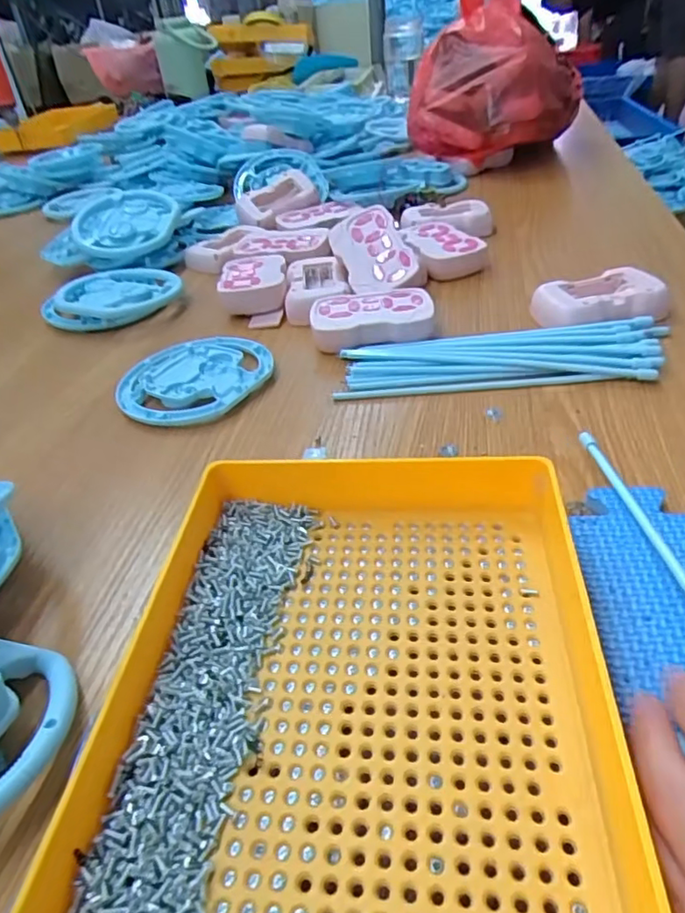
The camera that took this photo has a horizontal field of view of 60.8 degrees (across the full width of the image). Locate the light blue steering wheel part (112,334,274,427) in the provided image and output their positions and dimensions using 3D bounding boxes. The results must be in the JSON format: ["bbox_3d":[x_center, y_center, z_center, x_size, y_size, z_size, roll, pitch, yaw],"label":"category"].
[{"bbox_3d":[-0.100,-0.053,0.398,0.102,0.011,0.093,-10,39,-4],"label":"light blue steering wheel part"}]

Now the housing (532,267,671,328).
[{"bbox_3d":[0.182,-0.110,0.414,0.081,0.021,0.053,-12,39,-7],"label":"housing"}]

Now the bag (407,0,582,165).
[{"bbox_3d":[0.187,-0.466,0.716,0.199,0.197,0.141,7,41,16],"label":"bag"}]

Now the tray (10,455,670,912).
[{"bbox_3d":[0.004,0.096,0.171,0.165,0.048,0.242,0,39,8],"label":"tray"}]

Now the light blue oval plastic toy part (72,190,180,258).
[{"bbox_3d":[-0.213,-0.233,0.576,0.099,0.018,0.109,-23,56,-9],"label":"light blue oval plastic toy part"}]

